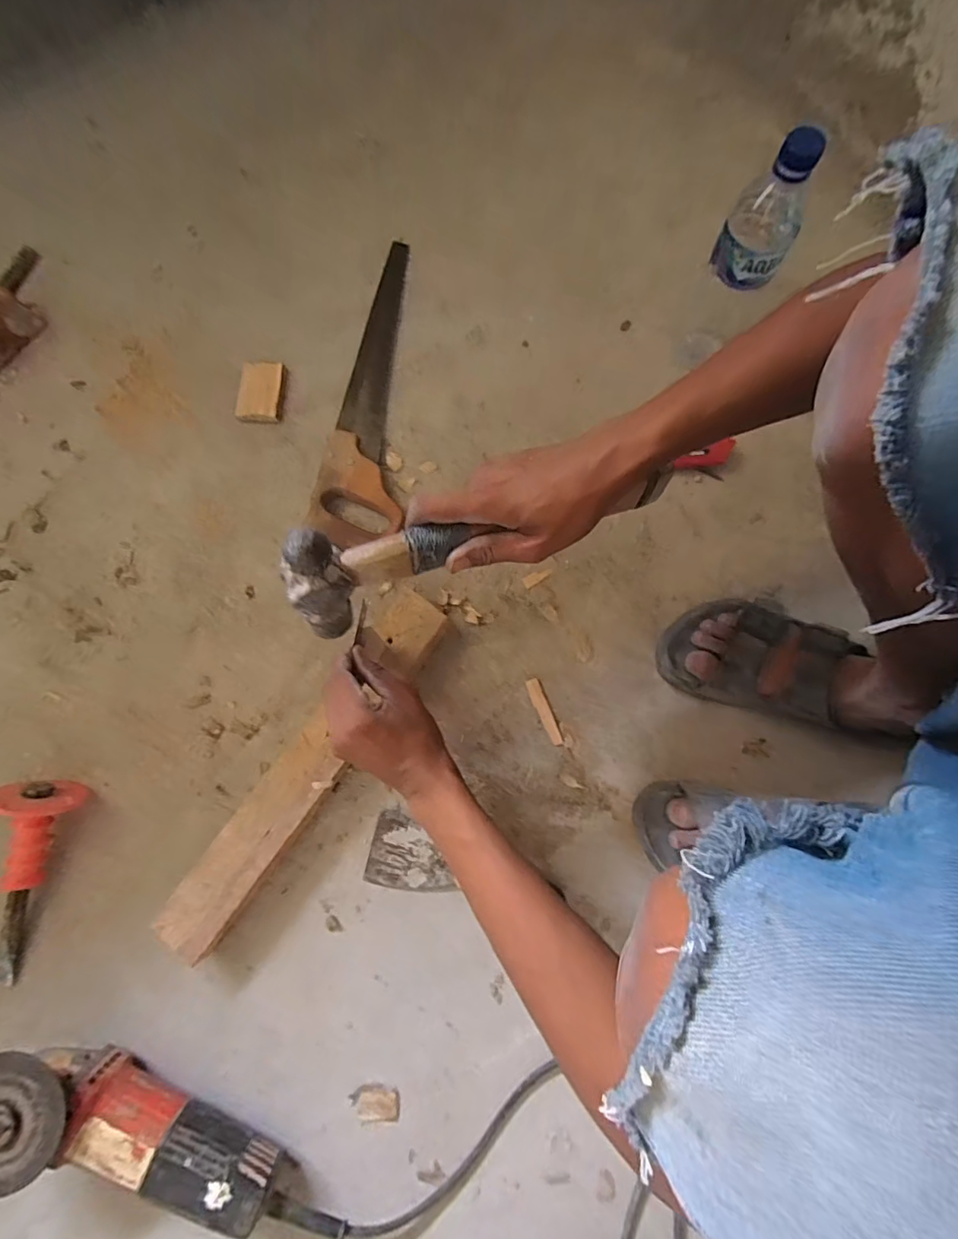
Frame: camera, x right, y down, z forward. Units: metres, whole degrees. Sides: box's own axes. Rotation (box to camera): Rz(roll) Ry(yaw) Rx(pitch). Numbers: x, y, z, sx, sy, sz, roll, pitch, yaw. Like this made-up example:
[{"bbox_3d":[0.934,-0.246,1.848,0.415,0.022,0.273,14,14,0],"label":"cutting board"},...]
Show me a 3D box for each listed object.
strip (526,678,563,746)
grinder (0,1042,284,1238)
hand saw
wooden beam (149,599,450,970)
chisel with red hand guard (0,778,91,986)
[{"bbox_3d":[0.071,0.099,0.537,0.015,0.004,0.074,-21,79,-3],"label":"strip"},{"bbox_3d":[-0.304,0.441,0.435,0.268,0.086,0.092,16,79,4],"label":"grinder"},{"bbox_3d":[-0.139,-0.285,0.605,0.100,0.031,0.414,0,79,1],"label":"hand saw"},{"bbox_3d":[-0.169,0.144,0.513,0.063,0.046,0.397,35,81,7],"label":"wooden beam"},{"bbox_3d":[-0.464,0.261,0.490,0.067,0.062,0.201,15,79,4],"label":"chisel with red hand guard"}]

